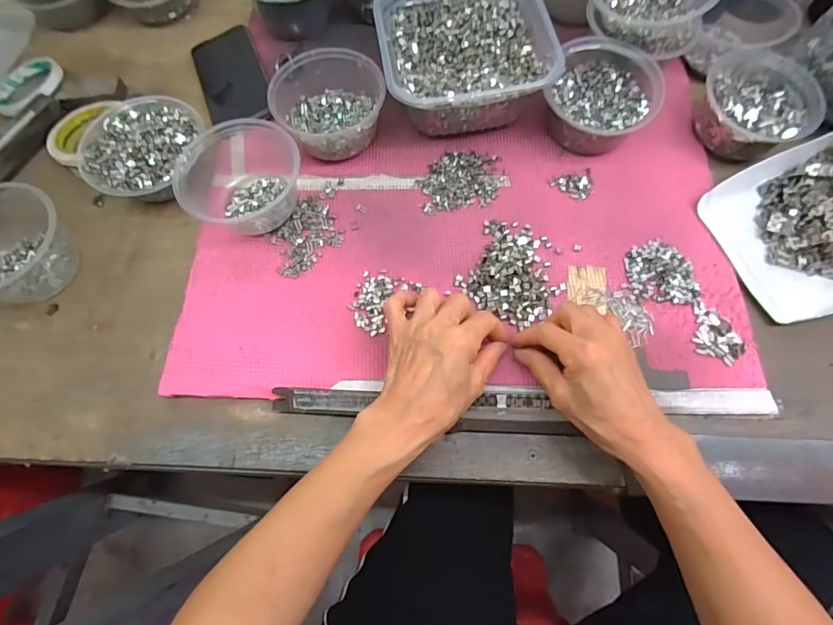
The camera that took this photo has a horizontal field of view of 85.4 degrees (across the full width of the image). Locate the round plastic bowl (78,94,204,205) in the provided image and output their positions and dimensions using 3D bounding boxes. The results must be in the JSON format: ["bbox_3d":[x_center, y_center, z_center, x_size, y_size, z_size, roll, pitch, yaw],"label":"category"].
[{"bbox_3d":[-0.285,-0.170,0.470,0.114,0.048,0.116,0,68,1],"label":"round plastic bowl"}]

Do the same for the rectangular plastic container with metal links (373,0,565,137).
[{"bbox_3d":[0.048,-0.278,0.487,0.170,0.069,0.180,-8,68,-2],"label":"rectangular plastic container with metal links"}]

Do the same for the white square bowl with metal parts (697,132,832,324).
[{"bbox_3d":[0.385,-0.094,0.407,0.178,0.083,0.156,-19,69,-6],"label":"white square bowl with metal parts"}]

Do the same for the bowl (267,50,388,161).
[{"bbox_3d":[-0.090,-0.215,0.476,0.110,0.056,0.109,0,68,1],"label":"bowl"}]

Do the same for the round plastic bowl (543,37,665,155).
[{"bbox_3d":[0.190,-0.220,0.467,0.103,0.062,0.106,0,68,1],"label":"round plastic bowl"}]

